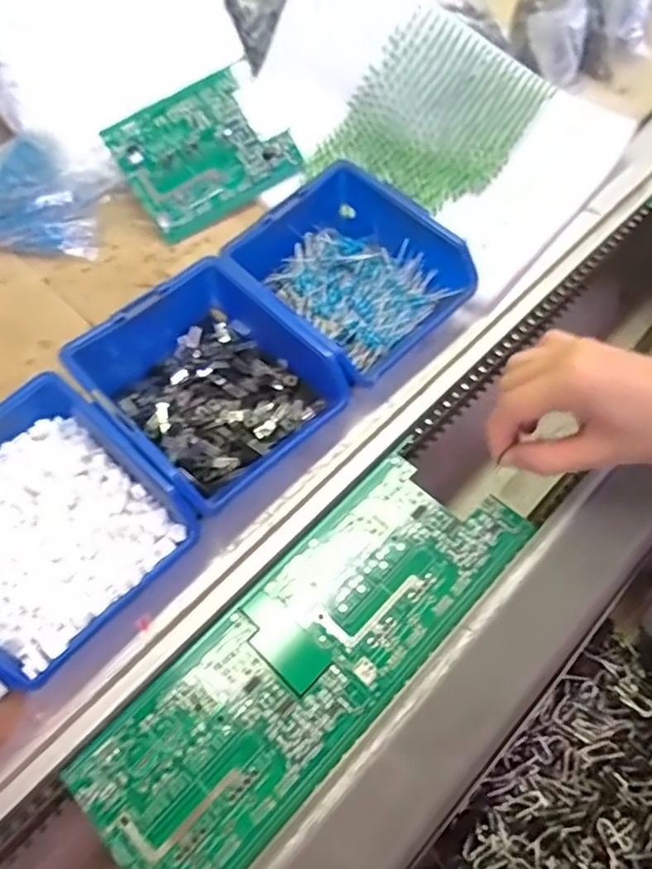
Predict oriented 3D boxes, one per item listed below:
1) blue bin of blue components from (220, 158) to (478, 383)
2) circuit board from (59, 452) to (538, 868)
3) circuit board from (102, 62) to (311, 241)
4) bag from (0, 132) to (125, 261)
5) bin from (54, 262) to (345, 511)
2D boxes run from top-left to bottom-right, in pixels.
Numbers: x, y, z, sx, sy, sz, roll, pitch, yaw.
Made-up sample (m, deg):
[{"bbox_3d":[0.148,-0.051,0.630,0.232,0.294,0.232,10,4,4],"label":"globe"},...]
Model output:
[{"bbox_3d":[0.015,-0.104,0.419,0.119,0.054,0.128,-40,73,-20],"label":"blue bin of blue components"},{"bbox_3d":[-0.006,0.114,0.335,0.093,0.011,0.257,41,70,20],"label":"circuit board"},{"bbox_3d":[-0.095,-0.223,0.492,0.126,0.006,0.095,-35,105,-10],"label":"circuit board"},{"bbox_3d":[-0.226,-0.182,0.481,0.113,0.056,0.082,-1,59,4],"label":"bag"},{"bbox_3d":[-0.073,-0.028,0.389,0.119,0.064,0.138,-41,73,-20],"label":"bin"}]

